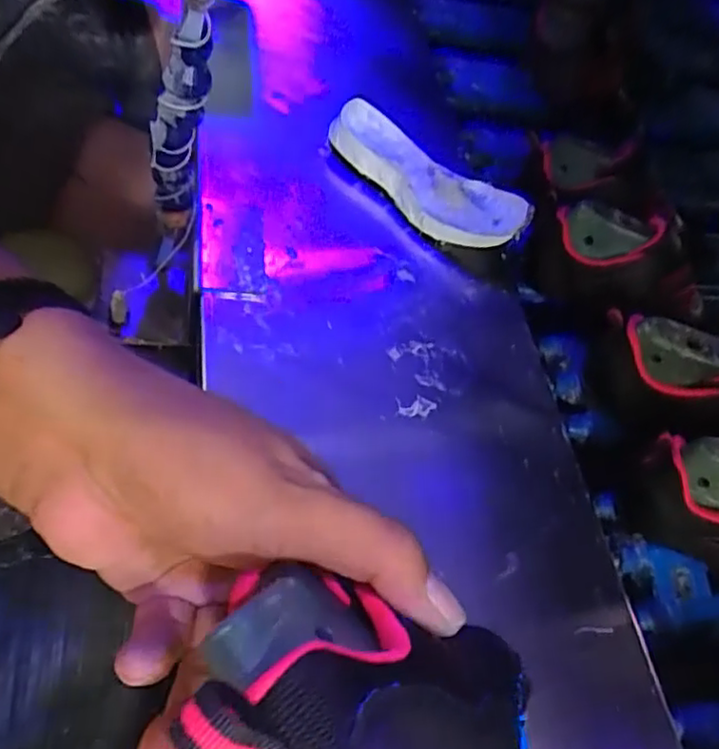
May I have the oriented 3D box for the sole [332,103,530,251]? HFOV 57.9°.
[{"bbox_3d":[0.053,-0.157,0.526,0.175,0.046,0.078,33,56,19],"label":"sole"}]

